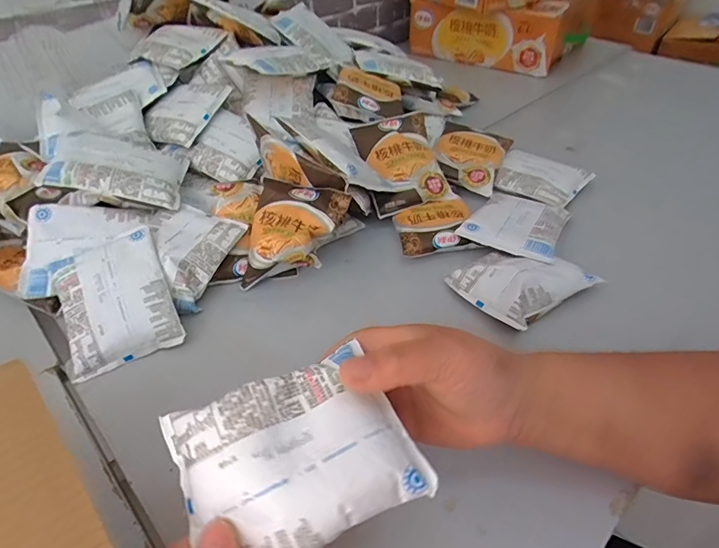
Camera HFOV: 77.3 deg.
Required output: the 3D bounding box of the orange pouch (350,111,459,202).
[{"bbox_3d":[0.052,-0.141,0.550,0.090,0.016,0.128,-16,70,-9],"label":"orange pouch"}]

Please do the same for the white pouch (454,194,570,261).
[{"bbox_3d":[0.178,-0.059,0.500,0.098,0.020,0.115,24,49,26],"label":"white pouch"}]

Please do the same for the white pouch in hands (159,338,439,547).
[{"bbox_3d":[-0.033,0.098,0.241,0.118,0.028,0.087,-20,65,-16],"label":"white pouch in hands"}]

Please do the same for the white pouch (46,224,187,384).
[{"bbox_3d":[-0.227,0.021,0.414,0.096,0.018,0.126,-23,74,-14],"label":"white pouch"}]

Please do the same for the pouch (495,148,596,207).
[{"bbox_3d":[0.232,-0.130,0.585,0.084,0.024,0.107,-35,52,-30],"label":"pouch"}]

